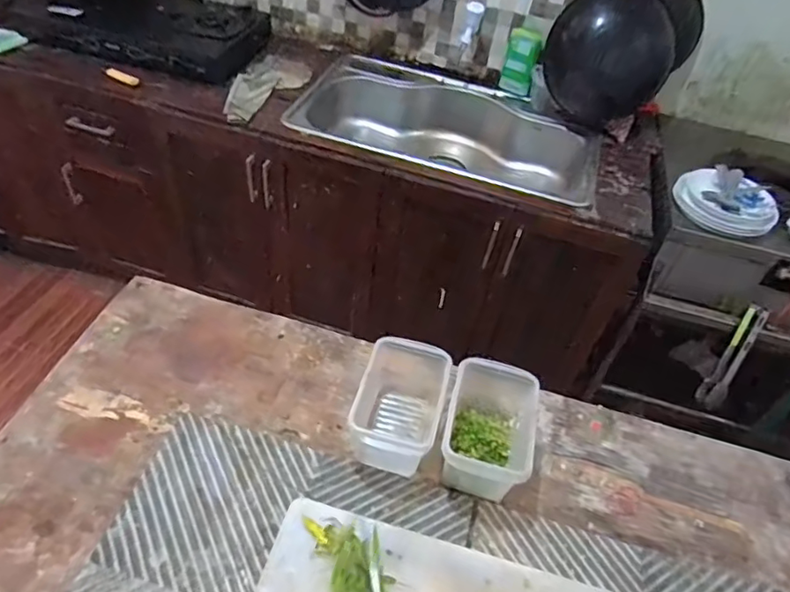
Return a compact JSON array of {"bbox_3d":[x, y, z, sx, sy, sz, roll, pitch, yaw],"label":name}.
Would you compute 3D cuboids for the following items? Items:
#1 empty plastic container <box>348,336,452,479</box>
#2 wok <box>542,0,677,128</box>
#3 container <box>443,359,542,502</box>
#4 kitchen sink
[{"bbox_3d":[0.009,0.137,0.726,0.102,0.101,0.175,14,43,7],"label":"empty plastic container"},{"bbox_3d":[0.563,-0.640,1.487,0.107,0.323,0.299,-32,58,-33],"label":"wok"},{"bbox_3d":[0.115,0.178,0.712,0.102,0.103,0.171,13,43,7],"label":"container"},{"bbox_3d":[0.152,-0.440,1.627,0.835,0.218,0.461,20,47,12],"label":"kitchen sink"}]

